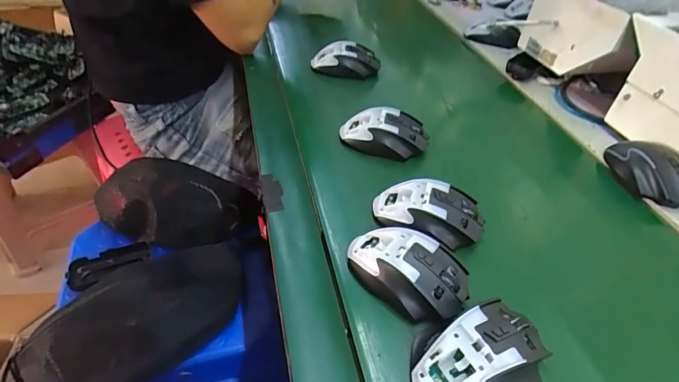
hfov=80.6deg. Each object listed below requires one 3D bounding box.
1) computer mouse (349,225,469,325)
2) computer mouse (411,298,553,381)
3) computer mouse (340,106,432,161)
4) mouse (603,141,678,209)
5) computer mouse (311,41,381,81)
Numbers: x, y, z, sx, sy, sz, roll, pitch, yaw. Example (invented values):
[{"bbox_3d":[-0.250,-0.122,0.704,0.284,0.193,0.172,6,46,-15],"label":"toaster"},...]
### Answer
[{"bbox_3d":[0.063,0.071,0.374,0.116,0.036,0.069,30,49,26],"label":"computer mouse"},{"bbox_3d":[0.111,0.129,0.315,0.112,0.037,0.074,-13,45,-16],"label":"computer mouse"},{"bbox_3d":[0.060,-0.078,0.534,0.116,0.042,0.068,7,43,4],"label":"computer mouse"},{"bbox_3d":[0.392,-0.028,0.502,0.066,0.037,0.114,-10,45,-14],"label":"mouse"},{"bbox_3d":[0.012,-0.223,0.687,0.113,0.041,0.068,4,43,0],"label":"computer mouse"}]

